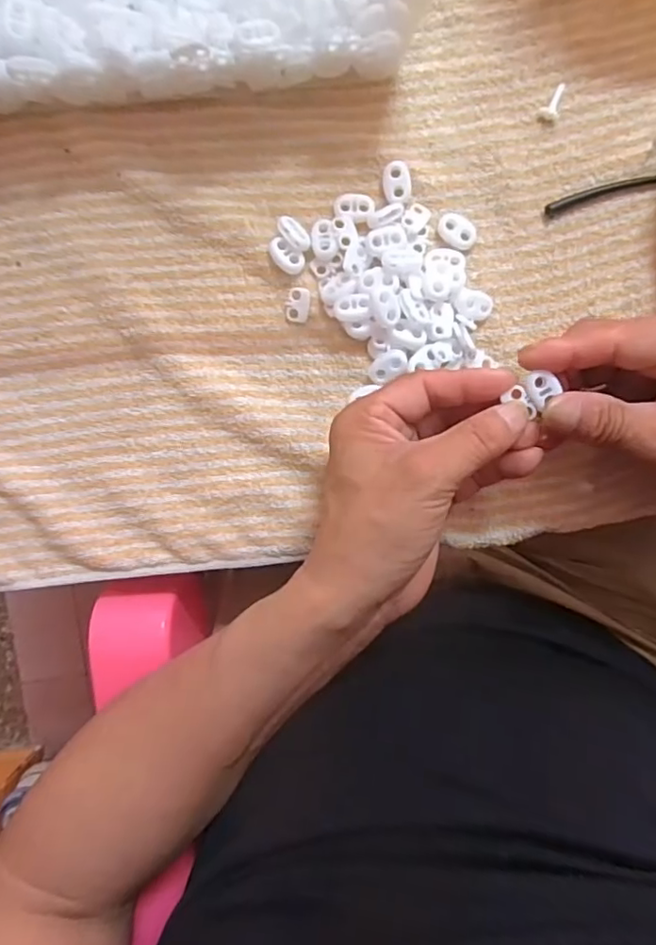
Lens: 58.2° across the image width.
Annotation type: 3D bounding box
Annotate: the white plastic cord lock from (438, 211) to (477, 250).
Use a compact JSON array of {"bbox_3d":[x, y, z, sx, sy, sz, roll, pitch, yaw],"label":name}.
[{"bbox_3d":[0.072,-0.134,0.328,0.022,0.005,0.017,38,92,-1],"label":"white plastic cord lock"}]

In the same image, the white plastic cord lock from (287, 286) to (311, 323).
[{"bbox_3d":[-0.016,-0.094,0.330,0.013,0.004,0.019,6,92,0],"label":"white plastic cord lock"}]

